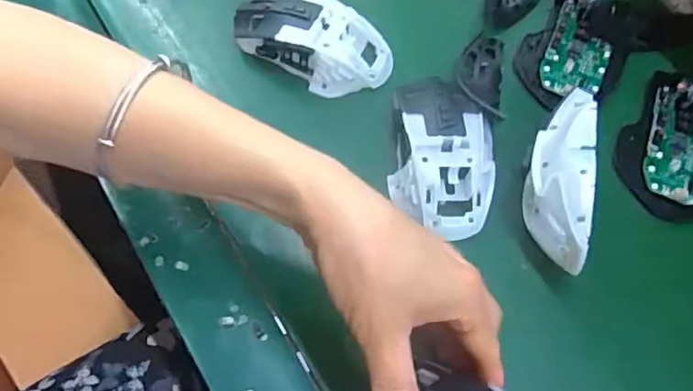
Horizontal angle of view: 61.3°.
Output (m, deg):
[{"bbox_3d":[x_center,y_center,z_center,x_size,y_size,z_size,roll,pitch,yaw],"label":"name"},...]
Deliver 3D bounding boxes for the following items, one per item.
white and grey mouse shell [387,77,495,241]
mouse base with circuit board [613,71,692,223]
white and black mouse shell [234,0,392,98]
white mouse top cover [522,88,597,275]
[{"bbox_3d":[0.062,-0.030,0.379,0.063,0.032,0.107,9,65,-3],"label":"white and grey mouse shell"},{"bbox_3d":[0.229,-0.035,0.400,0.070,0.019,0.107,26,66,5],"label":"mouse base with circuit board"},{"bbox_3d":[-0.024,-0.111,0.417,0.111,0.039,0.058,22,65,3],"label":"white and black mouse shell"},{"bbox_3d":[0.125,-0.007,0.355,0.030,0.061,0.101,9,65,-2],"label":"white mouse top cover"}]

